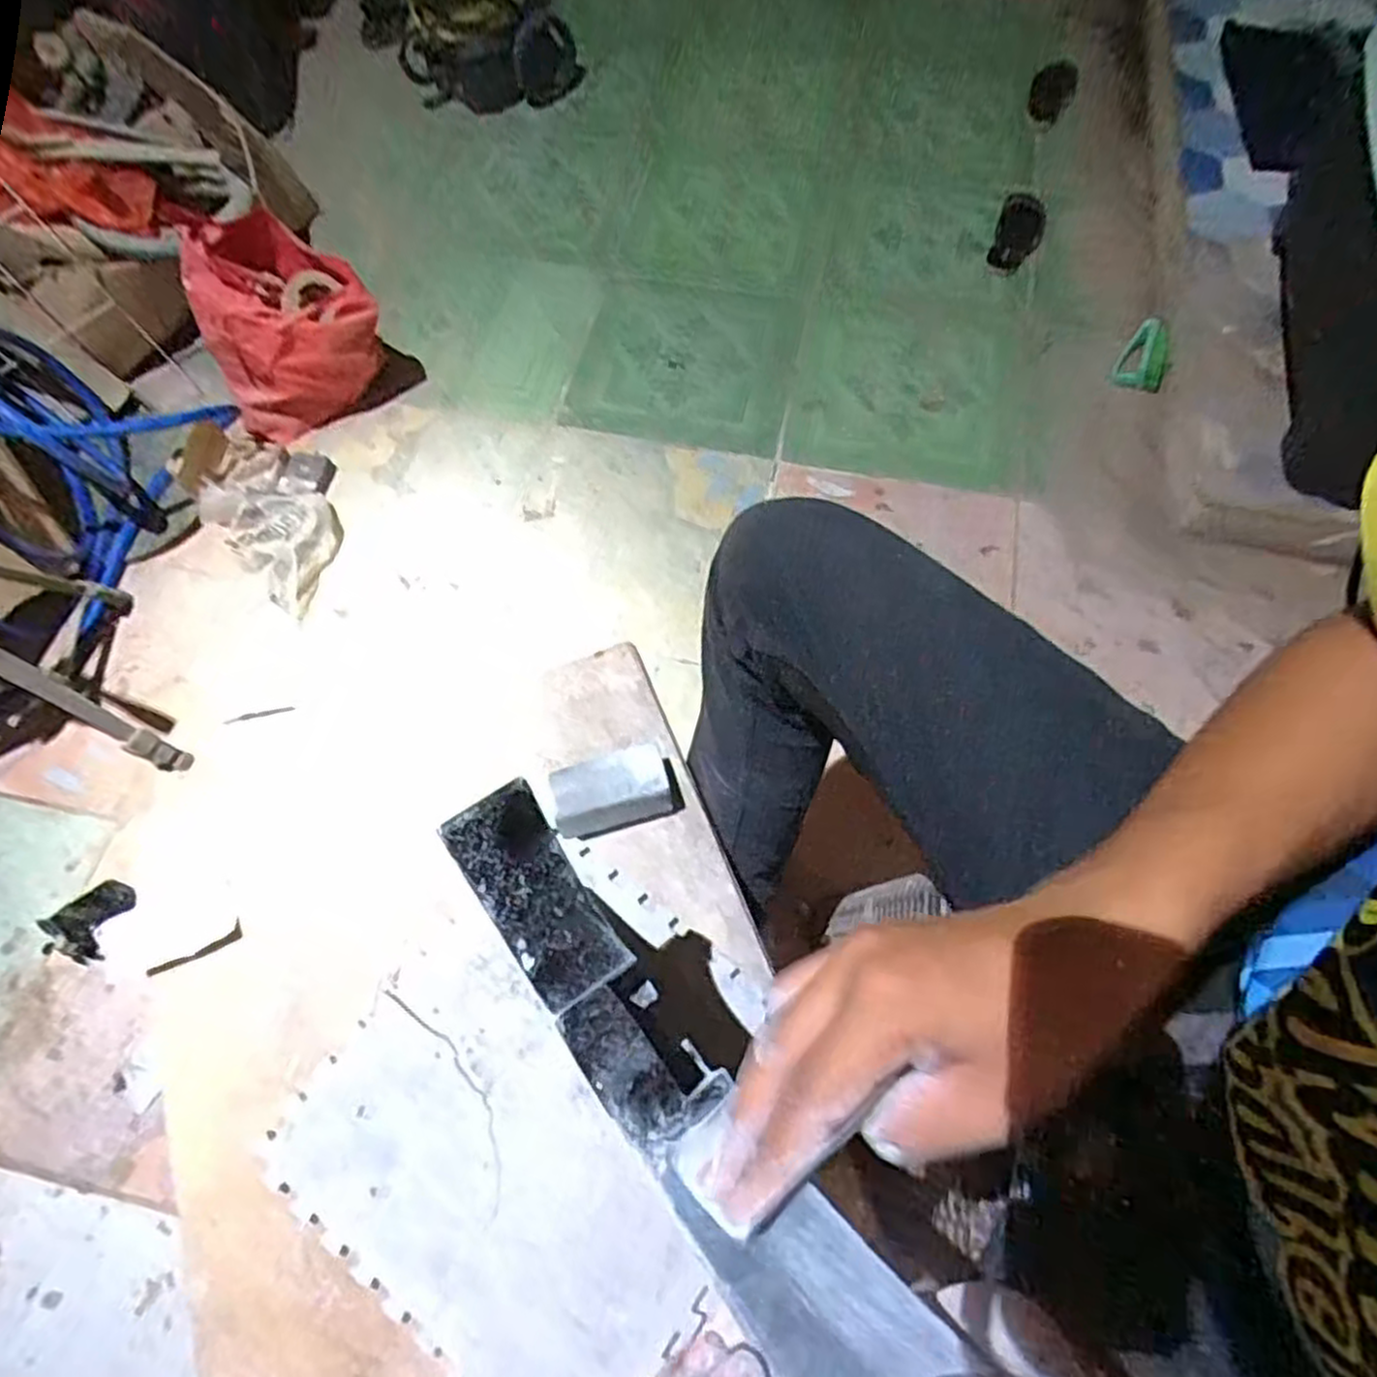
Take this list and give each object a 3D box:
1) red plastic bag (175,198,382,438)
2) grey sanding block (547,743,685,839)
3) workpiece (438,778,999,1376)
[{"bbox_3d":[-0.636,-0.572,1.238,0.269,0.282,0.156,-21,68,-8],"label":"red plastic bag"},{"bbox_3d":[-0.060,0.081,0.628,0.101,0.046,0.059,-15,67,-6],"label":"grey sanding block"},{"bbox_3d":[-0.011,0.132,0.274,0.050,0.082,0.248,-38,42,-15],"label":"workpiece"}]

